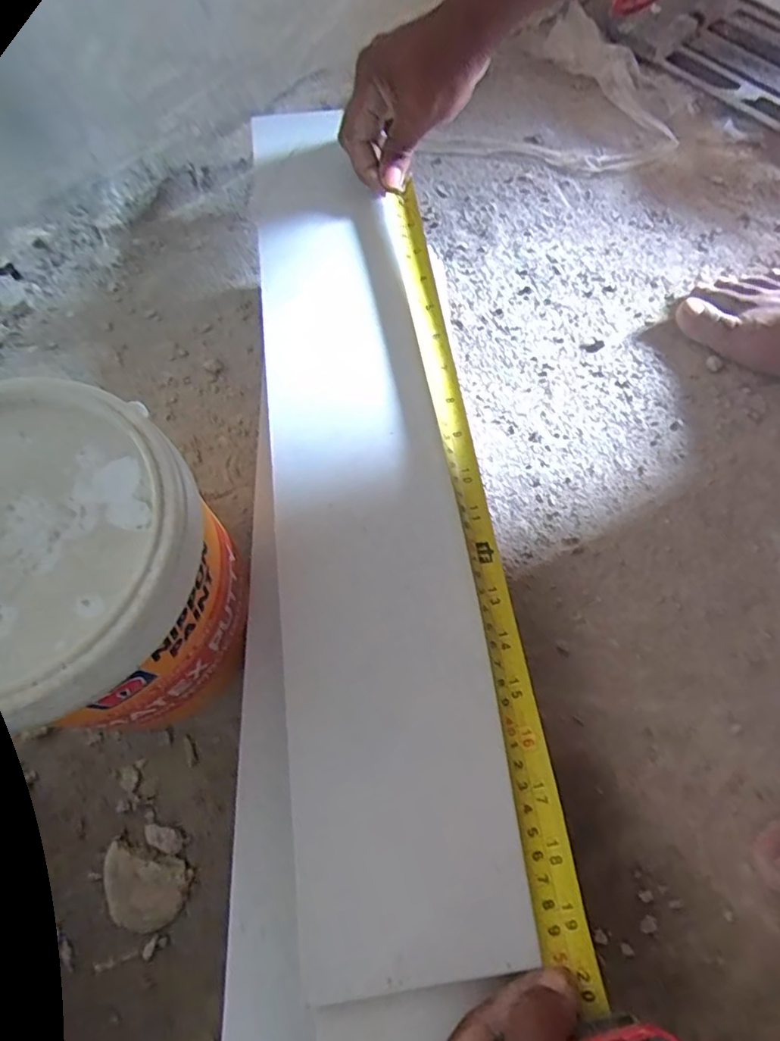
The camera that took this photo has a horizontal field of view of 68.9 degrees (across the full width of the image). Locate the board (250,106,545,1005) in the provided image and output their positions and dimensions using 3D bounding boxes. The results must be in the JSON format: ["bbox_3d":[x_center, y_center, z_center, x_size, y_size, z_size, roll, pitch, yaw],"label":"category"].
[{"bbox_3d":[-0.019,-0.028,0.346,0.104,0.009,0.497,-8,67,-2],"label":"board"}]

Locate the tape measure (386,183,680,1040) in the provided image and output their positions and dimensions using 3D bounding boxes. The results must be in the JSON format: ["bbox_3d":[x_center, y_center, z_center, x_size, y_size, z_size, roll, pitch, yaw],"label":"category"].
[{"bbox_3d":[0.054,0.009,0.319,0.040,0.079,0.539,-9,58,-2],"label":"tape measure"}]

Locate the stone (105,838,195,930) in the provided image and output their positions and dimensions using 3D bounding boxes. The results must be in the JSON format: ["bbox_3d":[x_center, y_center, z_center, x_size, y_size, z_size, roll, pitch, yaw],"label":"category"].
[{"bbox_3d":[-0.141,0.209,0.323,0.050,0.006,0.037,13,69,6],"label":"stone"}]

